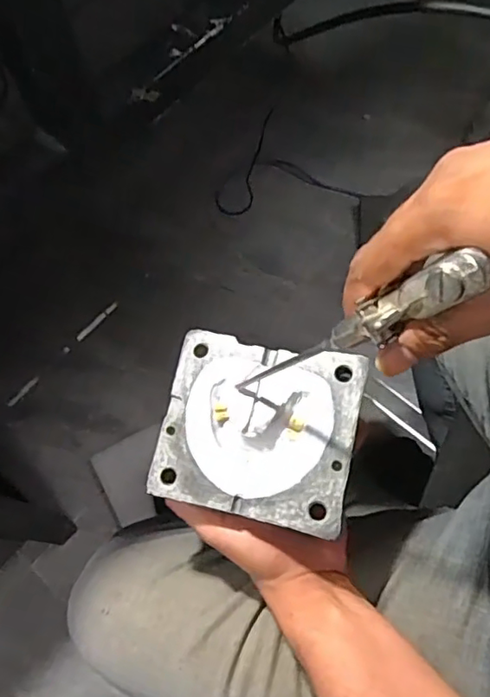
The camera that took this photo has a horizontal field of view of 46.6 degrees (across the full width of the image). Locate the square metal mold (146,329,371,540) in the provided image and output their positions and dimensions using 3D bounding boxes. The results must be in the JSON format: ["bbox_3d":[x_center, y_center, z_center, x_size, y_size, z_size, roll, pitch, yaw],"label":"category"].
[{"bbox_3d":[0.008,0.053,0.381,0.128,0.035,0.115,9,76,16],"label":"square metal mold"}]

